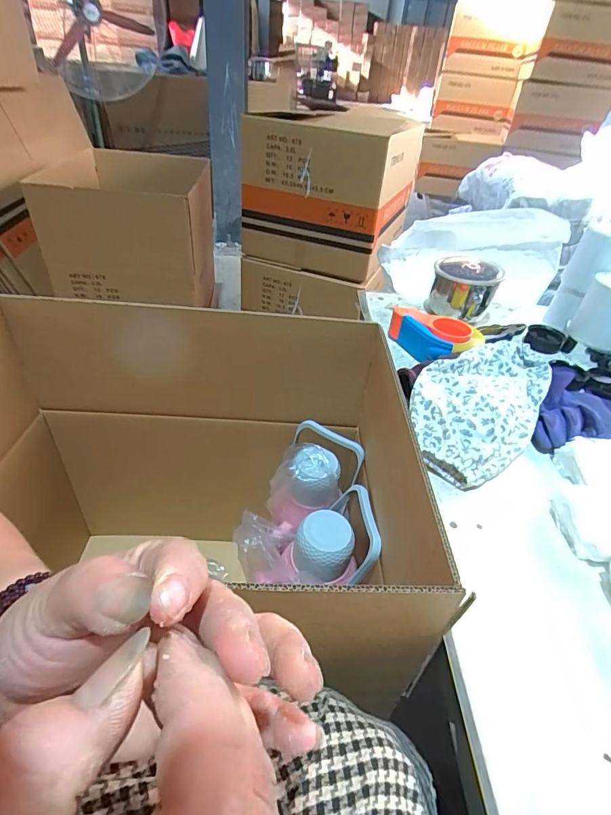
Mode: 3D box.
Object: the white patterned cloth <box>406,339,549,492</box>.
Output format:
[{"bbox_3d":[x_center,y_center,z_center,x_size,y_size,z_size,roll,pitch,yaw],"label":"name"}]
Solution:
[{"bbox_3d":[0.282,-0.023,0.677,0.176,0.061,0.374,26,43,23],"label":"white patterned cloth"}]

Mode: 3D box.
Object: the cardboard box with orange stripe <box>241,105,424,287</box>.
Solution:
[{"bbox_3d":[0.102,-0.803,1.540,0.471,0.459,0.556,19,41,16],"label":"cardboard box with orange stripe"}]

